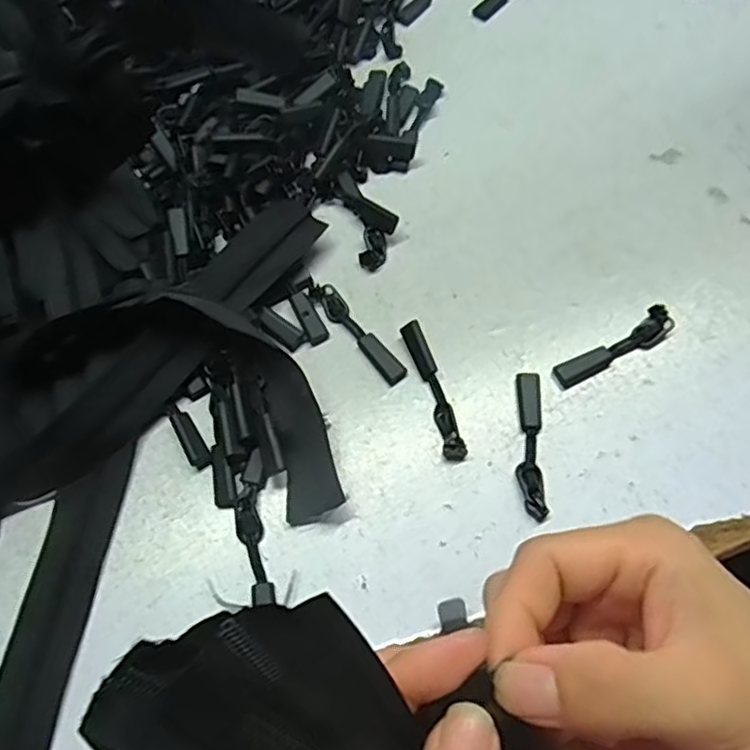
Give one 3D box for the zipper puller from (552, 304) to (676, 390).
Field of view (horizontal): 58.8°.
[{"bbox_3d":[0.099,-0.011,0.275,0.056,0.006,0.012,-30,68,-11],"label":"zipper puller"}]

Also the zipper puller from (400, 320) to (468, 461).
[{"bbox_3d":[0.024,0.006,0.269,0.010,0.009,0.059,-16,66,-5],"label":"zipper puller"}]

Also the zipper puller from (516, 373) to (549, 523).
[{"bbox_3d":[0.061,0.026,0.260,0.011,0.006,0.059,2,65,3],"label":"zipper puller"}]

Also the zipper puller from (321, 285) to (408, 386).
[{"bbox_3d":[-0.006,-0.018,0.284,0.010,0.004,0.054,-36,69,-13],"label":"zipper puller"}]

